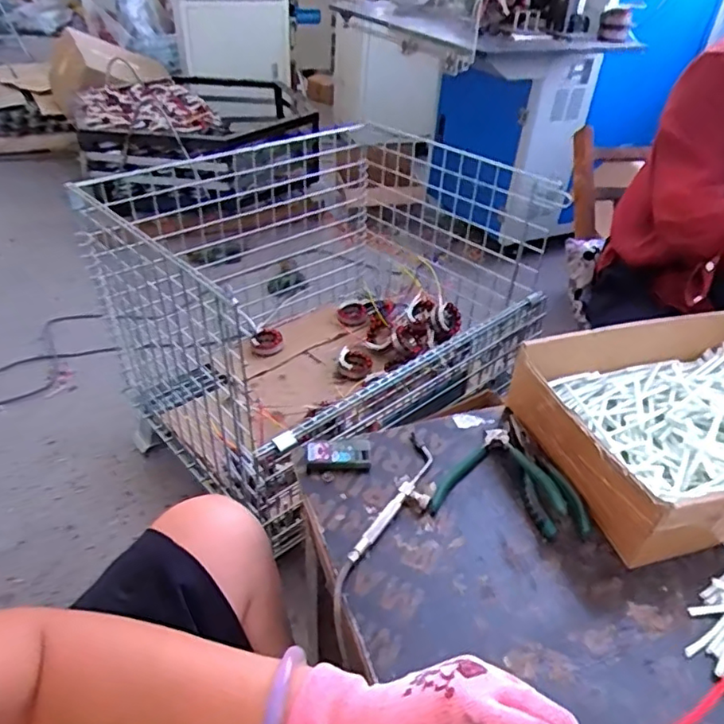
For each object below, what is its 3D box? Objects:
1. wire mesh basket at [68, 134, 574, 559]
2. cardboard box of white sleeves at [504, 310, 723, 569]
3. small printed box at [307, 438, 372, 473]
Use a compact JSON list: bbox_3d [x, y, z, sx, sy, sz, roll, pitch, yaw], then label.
[{"bbox_3d":[-0.101,-0.177,1.395,0.866,0.521,0.807,-26,46,-34],"label":"wire mesh basket"},{"bbox_3d":[0.364,0.069,0.628,0.337,0.091,0.243,-6,38,-13],"label":"cardboard box of white sleeves"},{"bbox_3d":[-0.025,0.099,0.611,0.068,0.013,0.037,0,37,-6],"label":"small printed box"}]

